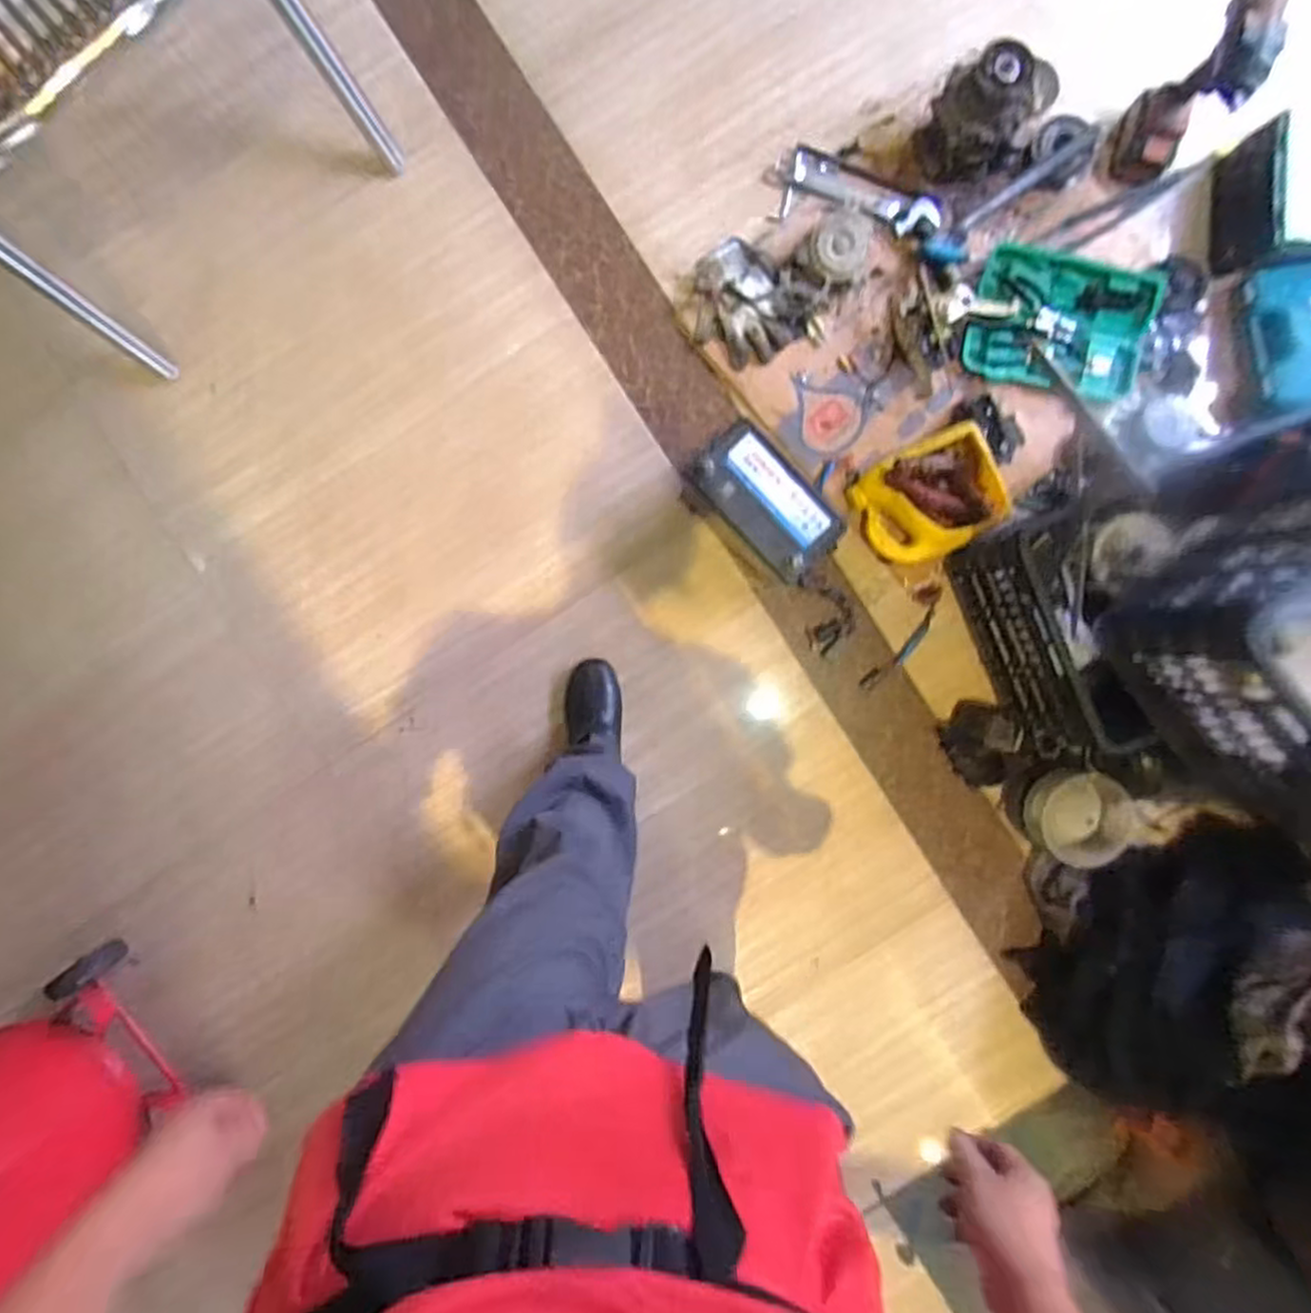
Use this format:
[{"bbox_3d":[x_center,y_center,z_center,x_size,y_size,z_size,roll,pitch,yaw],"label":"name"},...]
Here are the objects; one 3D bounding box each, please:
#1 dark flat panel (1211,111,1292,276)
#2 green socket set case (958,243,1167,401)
[{"bbox_3d":[0.901,-0.691,1.116,0.026,0.106,0.175,-8,97,-17],"label":"dark flat panel"},{"bbox_3d":[0.652,-0.535,1.176,0.273,0.036,0.194,13,91,0],"label":"green socket set case"}]

